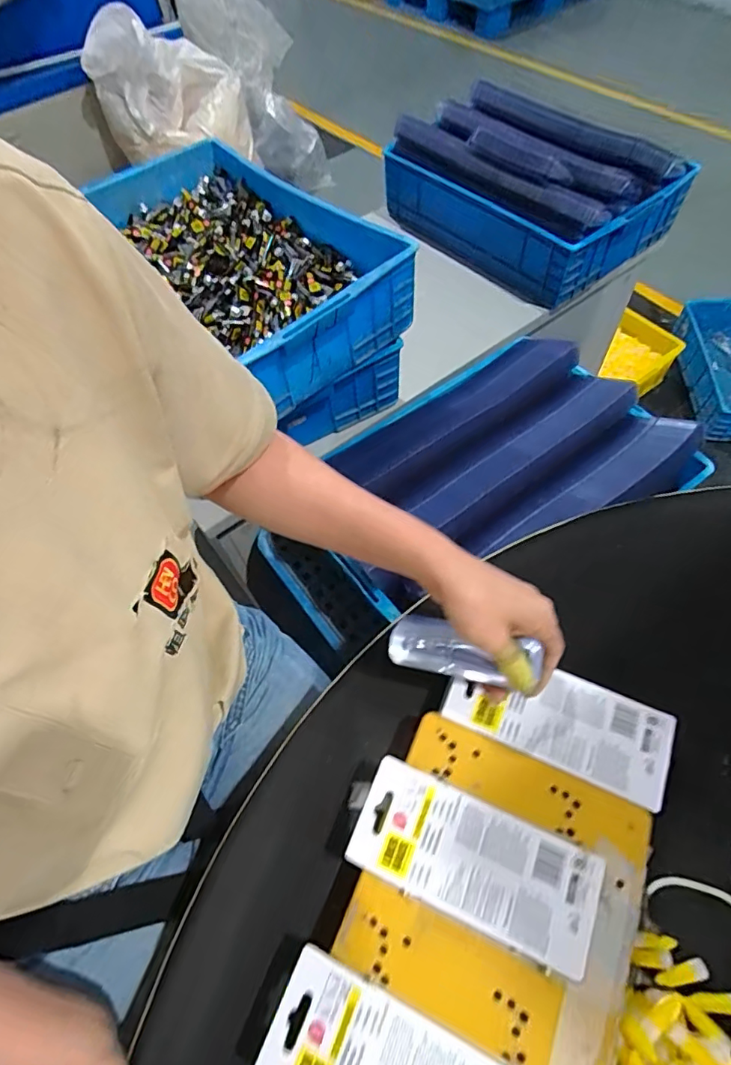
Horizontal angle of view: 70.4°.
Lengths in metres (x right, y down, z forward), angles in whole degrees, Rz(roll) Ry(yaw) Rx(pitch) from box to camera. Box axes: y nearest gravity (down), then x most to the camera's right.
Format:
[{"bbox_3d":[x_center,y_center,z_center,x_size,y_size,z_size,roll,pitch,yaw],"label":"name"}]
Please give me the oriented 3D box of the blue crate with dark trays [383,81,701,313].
[{"bbox_3d":[0.304,-0.670,0.994,0.483,0.184,0.335,40,70,21],"label":"blue crate with dark trays"}]

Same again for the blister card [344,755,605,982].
[{"bbox_3d":[0.072,0.218,0.347,0.157,0.006,0.071,20,64,13],"label":"blister card"}]

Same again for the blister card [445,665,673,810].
[{"bbox_3d":[0.145,0.139,0.391,0.159,0.004,0.070,21,64,14],"label":"blister card"}]

